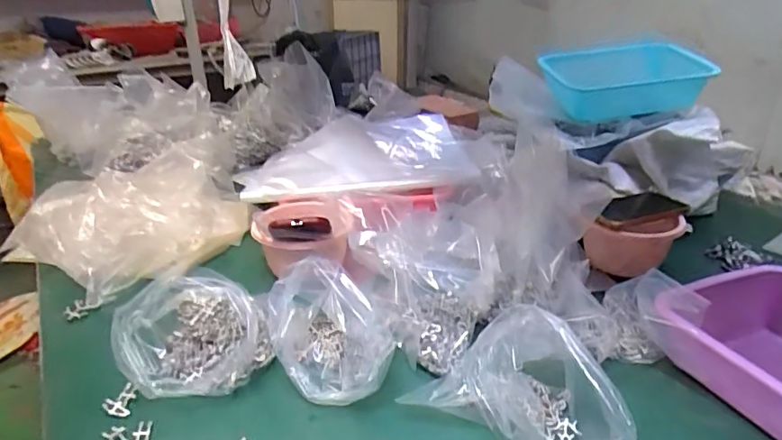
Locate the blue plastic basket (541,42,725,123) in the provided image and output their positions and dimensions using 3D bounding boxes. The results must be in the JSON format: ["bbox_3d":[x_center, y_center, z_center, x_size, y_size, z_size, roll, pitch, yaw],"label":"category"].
[{"bbox_3d":[0.402,-0.234,0.923,0.264,0.109,0.108,4,27,11],"label":"blue plastic basket"}]

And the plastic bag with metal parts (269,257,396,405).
[{"bbox_3d":[-0.069,0.123,0.603,0.130,0.118,0.140,-9,27,-15],"label":"plastic bag with metal parts"}]

